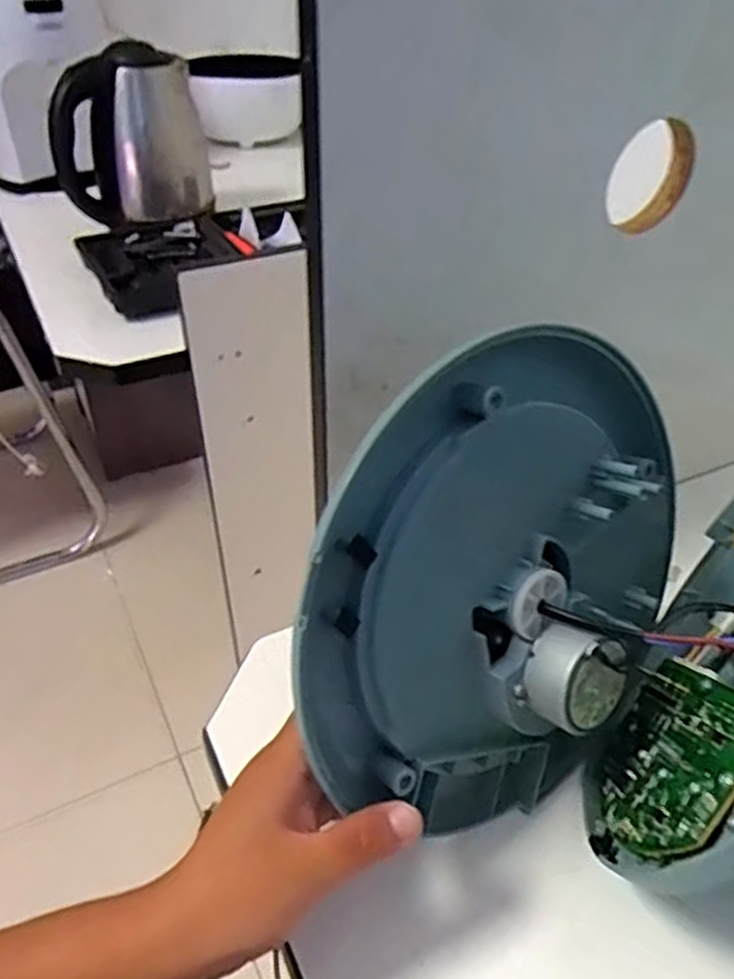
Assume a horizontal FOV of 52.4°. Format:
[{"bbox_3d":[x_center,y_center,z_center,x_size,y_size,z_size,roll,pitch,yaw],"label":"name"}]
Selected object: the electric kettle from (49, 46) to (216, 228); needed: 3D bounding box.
[{"bbox_3d":[-0.310,-0.458,0.986,0.178,0.211,0.118,-2,39,-4],"label":"electric kettle"}]

